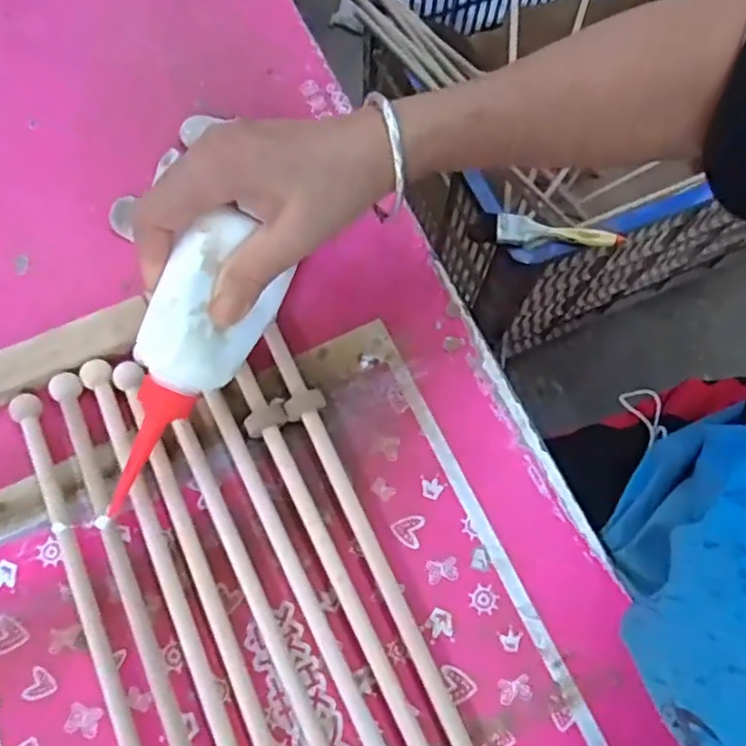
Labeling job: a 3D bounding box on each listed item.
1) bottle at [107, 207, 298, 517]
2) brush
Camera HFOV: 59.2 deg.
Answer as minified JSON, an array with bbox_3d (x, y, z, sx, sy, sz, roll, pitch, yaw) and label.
[{"bbox_3d":[-0.097,-0.005,0.355,0.051,0.037,0.160,25,98,7],"label":"bottle"},{"bbox_3d":[0.194,-0.157,0.738,0.170,0.016,0.031,6,72,1],"label":"brush"}]

